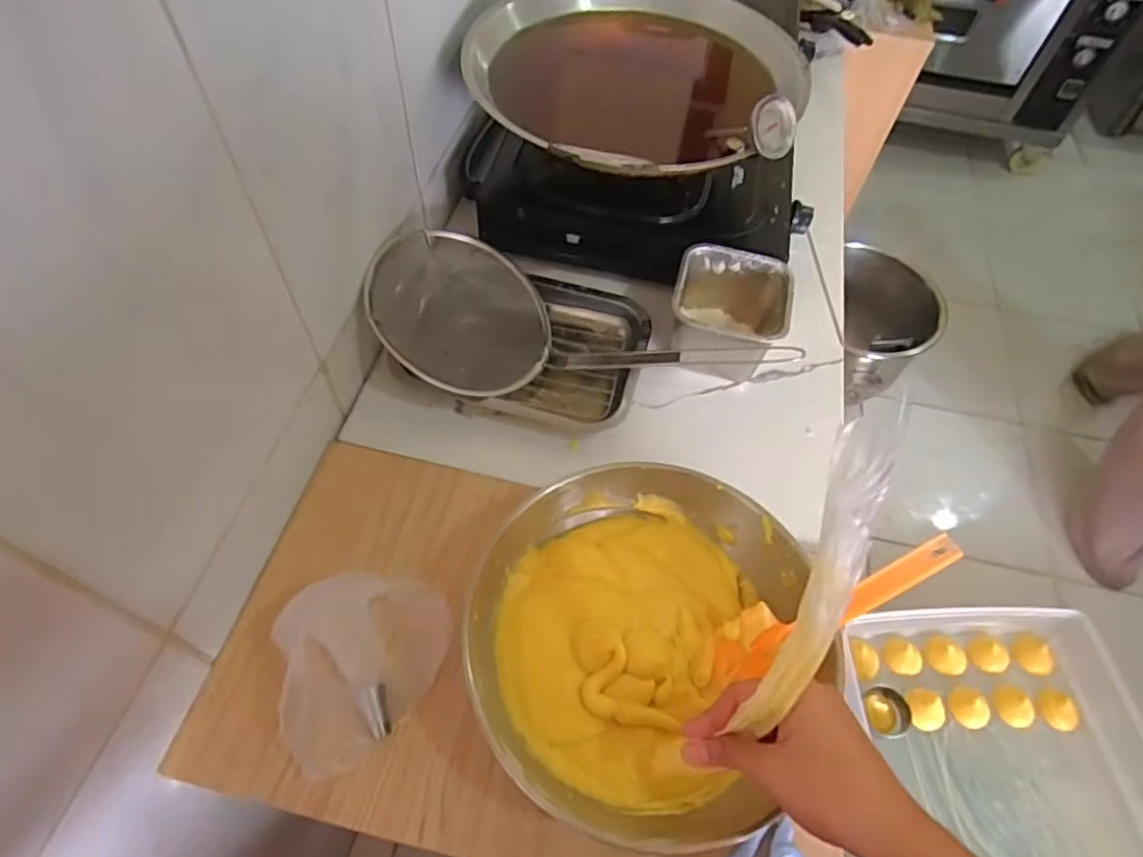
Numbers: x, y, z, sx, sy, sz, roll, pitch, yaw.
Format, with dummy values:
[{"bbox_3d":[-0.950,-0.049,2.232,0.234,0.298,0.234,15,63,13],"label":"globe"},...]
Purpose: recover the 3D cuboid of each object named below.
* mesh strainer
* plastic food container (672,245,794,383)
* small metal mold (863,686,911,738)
[{"bbox_3d":[0.001,-0.130,0.684,0.408,0.091,0.186,-3,57,-5],"label":"mesh strainer"},{"bbox_3d":[0.164,-0.122,0.688,0.115,0.085,0.111,14,58,6],"label":"plastic food container"},{"bbox_3d":[0.332,0.297,0.668,0.042,0.019,0.048,-12,59,-10],"label":"small metal mold"}]

